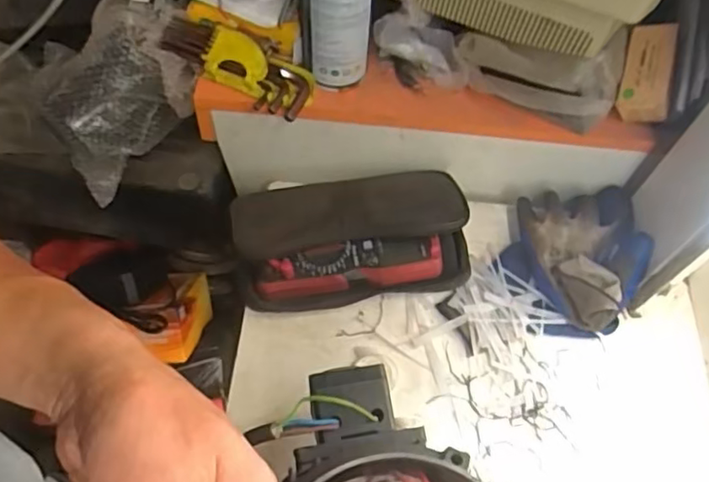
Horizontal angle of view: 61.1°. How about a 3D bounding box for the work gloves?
[{"bbox_3d":[0.227,0.014,0.627,0.132,0.062,0.161,1,60,-2],"label":"work gloves"}]

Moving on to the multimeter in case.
[{"bbox_3d":[-0.006,-0.006,0.619,0.234,0.072,0.133,-8,61,-7],"label":"multimeter in case"}]

